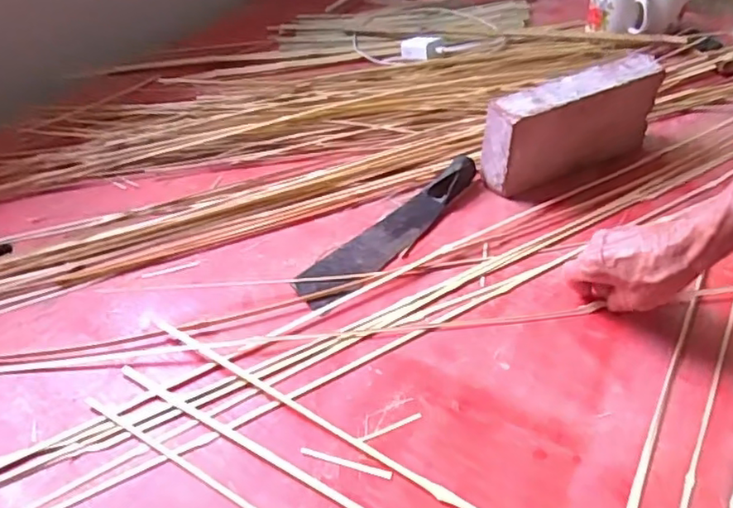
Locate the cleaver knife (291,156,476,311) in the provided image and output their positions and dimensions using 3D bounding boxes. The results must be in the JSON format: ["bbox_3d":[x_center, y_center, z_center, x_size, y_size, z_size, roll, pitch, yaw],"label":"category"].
[{"bbox_3d":[0.032,-0.032,0.666,0.053,0.028,0.266,34,54,31],"label":"cleaver knife"}]

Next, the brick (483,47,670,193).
[{"bbox_3d":[0.245,-0.152,0.721,0.228,0.112,0.057,-20,47,-19],"label":"brick"}]

